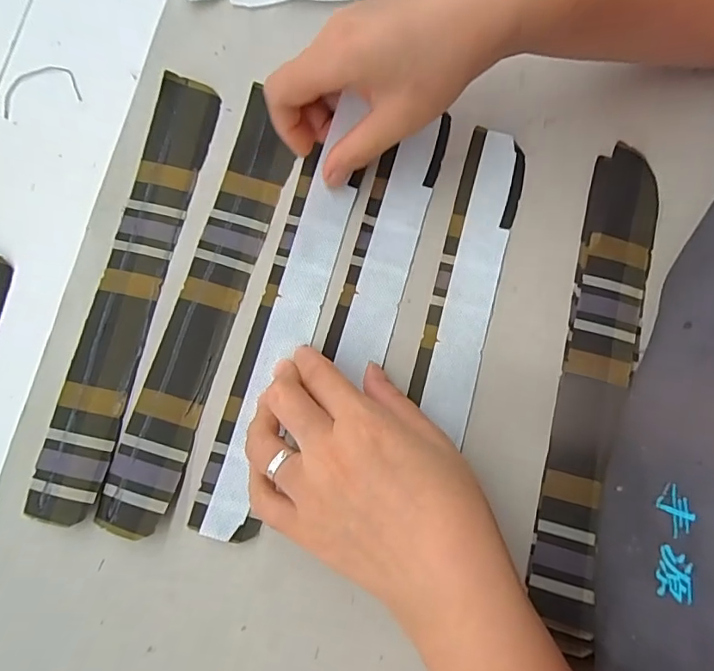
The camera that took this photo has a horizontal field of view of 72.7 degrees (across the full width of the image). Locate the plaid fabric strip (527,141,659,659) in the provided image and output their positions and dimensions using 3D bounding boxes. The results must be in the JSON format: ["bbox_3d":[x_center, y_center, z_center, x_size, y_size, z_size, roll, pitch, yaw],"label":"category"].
[{"bbox_3d":[0.131,0.021,0.263,0.038,0.011,0.260,13,77,6],"label":"plaid fabric strip"}]

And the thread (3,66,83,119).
[{"bbox_3d":[-0.197,-0.153,0.299,0.046,0.004,0.028,-19,79,-5],"label":"thread"}]

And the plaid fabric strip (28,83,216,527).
[{"bbox_3d":[-0.128,-0.031,0.273,0.034,0.007,0.256,11,78,1],"label":"plaid fabric strip"}]

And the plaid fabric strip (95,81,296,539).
[{"bbox_3d":[-0.085,-0.019,0.273,0.038,0.009,0.247,17,77,1],"label":"plaid fabric strip"}]

